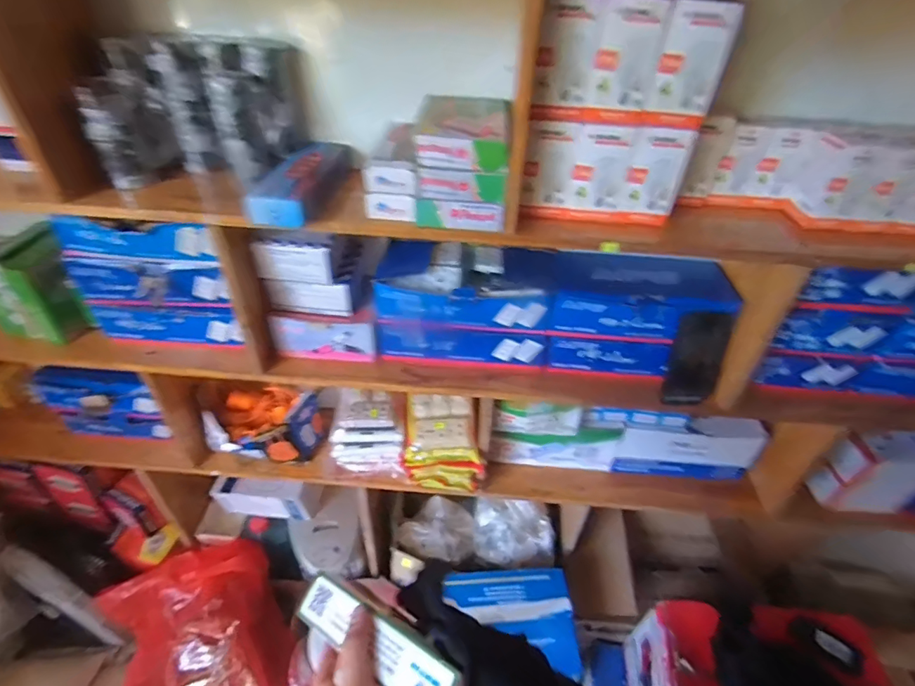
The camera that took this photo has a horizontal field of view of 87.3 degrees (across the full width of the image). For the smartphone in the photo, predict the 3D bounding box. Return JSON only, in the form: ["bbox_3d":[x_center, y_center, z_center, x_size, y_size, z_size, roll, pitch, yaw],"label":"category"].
[{"bbox_3d":[0.392,0.029,0.786,0.082,0.178,0.015,5,32,11],"label":"smartphone"}]

